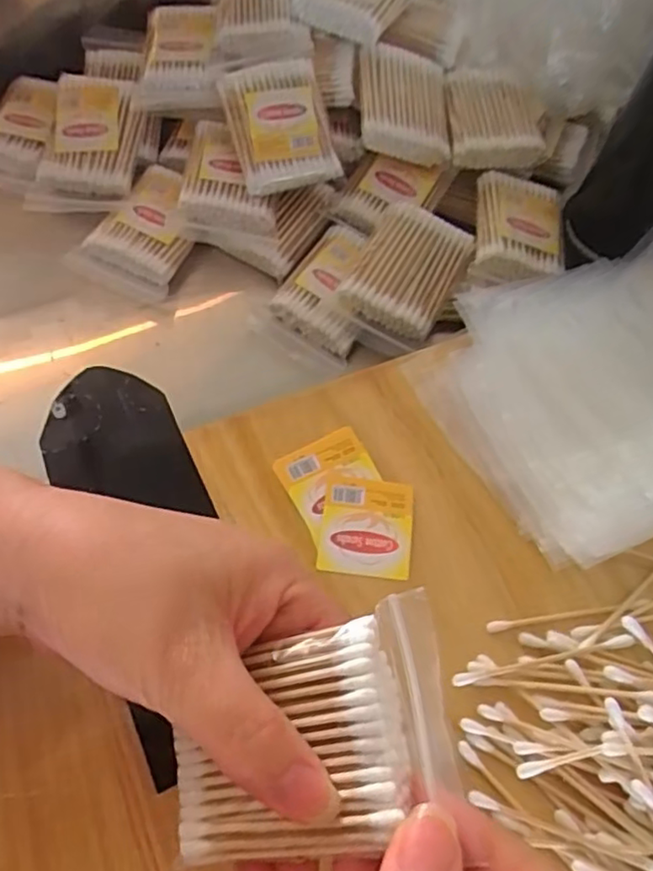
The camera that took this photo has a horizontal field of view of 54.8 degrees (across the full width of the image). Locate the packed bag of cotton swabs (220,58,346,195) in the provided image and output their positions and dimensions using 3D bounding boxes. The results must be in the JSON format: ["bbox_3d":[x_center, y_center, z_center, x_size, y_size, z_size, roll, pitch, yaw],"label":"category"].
[{"bbox_3d":[-0.029,-0.189,0.384,0.056,0.015,0.076,-16,87,-1],"label":"packed bag of cotton swabs"}]

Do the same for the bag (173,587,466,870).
[{"bbox_3d":[-0.006,0.088,0.187,0.087,0.016,0.057,-19,68,19],"label":"bag"}]

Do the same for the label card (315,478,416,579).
[{"bbox_3d":[0.018,0.040,0.280,0.040,0.004,0.042,7,66,1],"label":"label card"}]

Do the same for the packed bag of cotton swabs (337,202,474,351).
[{"bbox_3d":[0.047,-0.095,0.372,0.056,0.025,0.080,26,67,9],"label":"packed bag of cotton swabs"}]

